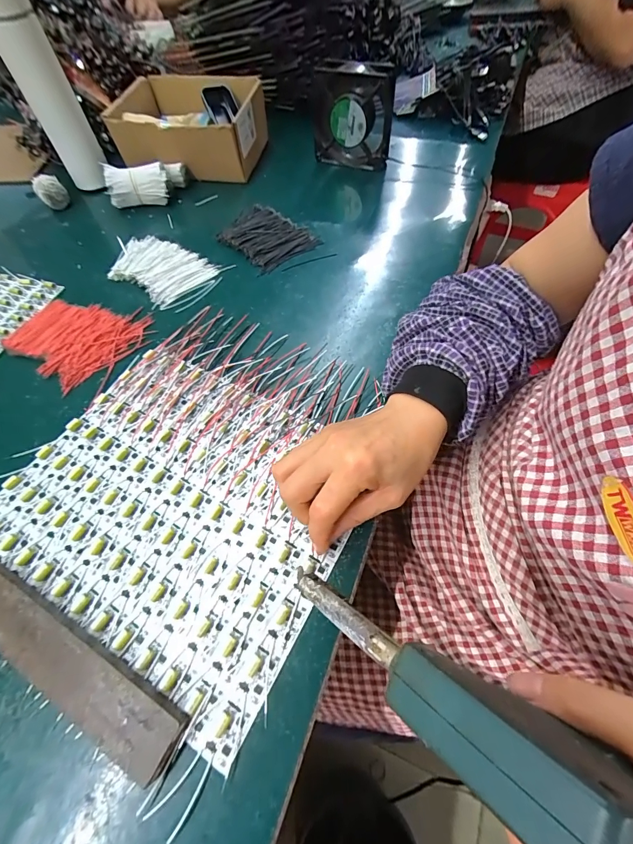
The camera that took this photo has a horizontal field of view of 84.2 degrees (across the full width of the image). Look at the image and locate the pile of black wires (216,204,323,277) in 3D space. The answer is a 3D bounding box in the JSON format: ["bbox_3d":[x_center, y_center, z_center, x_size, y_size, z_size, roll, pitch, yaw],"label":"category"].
[{"bbox_3d":[-0.075,-0.270,0.504,0.101,0.016,0.131,-35,62,-17],"label":"pile of black wires"}]

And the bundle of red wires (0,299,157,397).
[{"bbox_3d":[-0.289,-0.110,0.422,0.156,0.008,0.124,30,64,21],"label":"bundle of red wires"}]

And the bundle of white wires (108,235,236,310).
[{"bbox_3d":[-0.219,-0.217,0.486,0.171,0.009,0.102,32,65,21],"label":"bundle of white wires"}]

